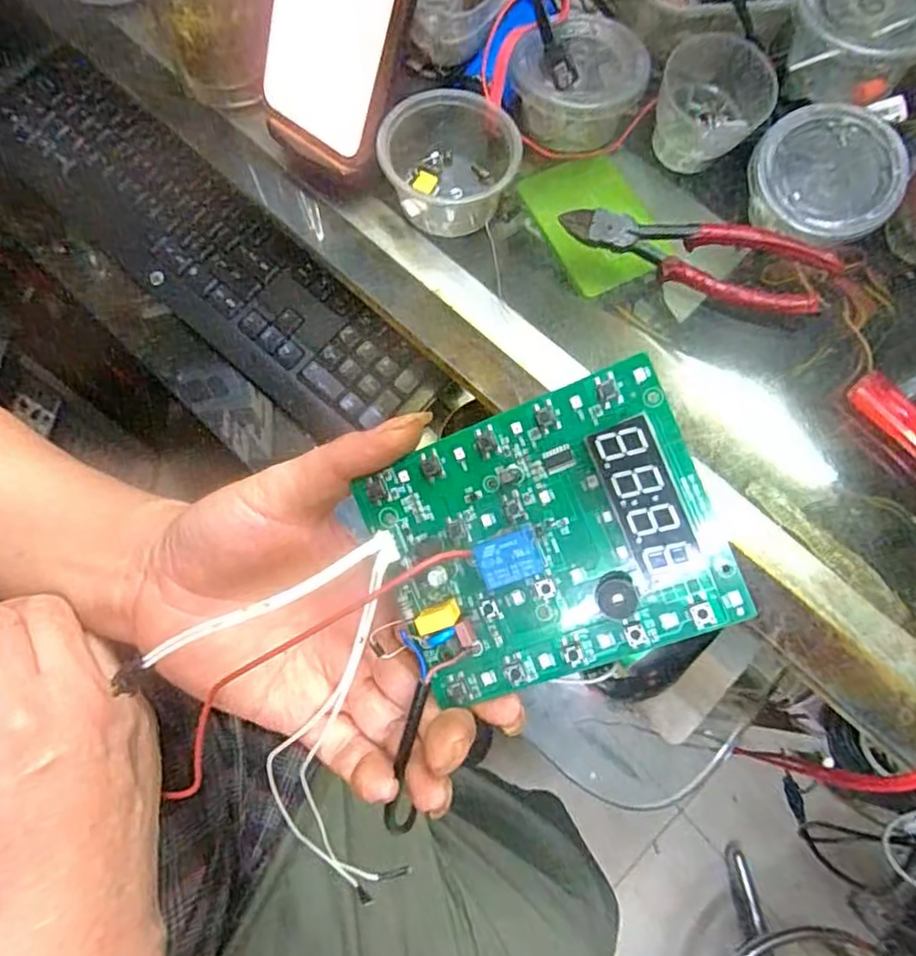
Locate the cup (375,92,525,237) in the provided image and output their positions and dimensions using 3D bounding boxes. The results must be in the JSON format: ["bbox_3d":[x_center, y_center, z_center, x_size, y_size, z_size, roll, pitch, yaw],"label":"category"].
[{"bbox_3d":[-0.004,-0.186,0.359,0.076,0.047,0.072,0,73,-1],"label":"cup"}]

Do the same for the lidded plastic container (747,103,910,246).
[{"bbox_3d":[0.206,-0.167,0.357,0.075,0.042,0.072,7,89,15],"label":"lidded plastic container"}]

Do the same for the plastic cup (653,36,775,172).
[{"bbox_3d":[0.151,-0.224,0.367,0.061,0.050,0.058,0,73,-1],"label":"plastic cup"}]

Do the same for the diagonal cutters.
[{"bbox_3d":[0.137,-0.130,0.356,0.151,0.013,0.043,19,74,5],"label":"diagonal cutters"}]

